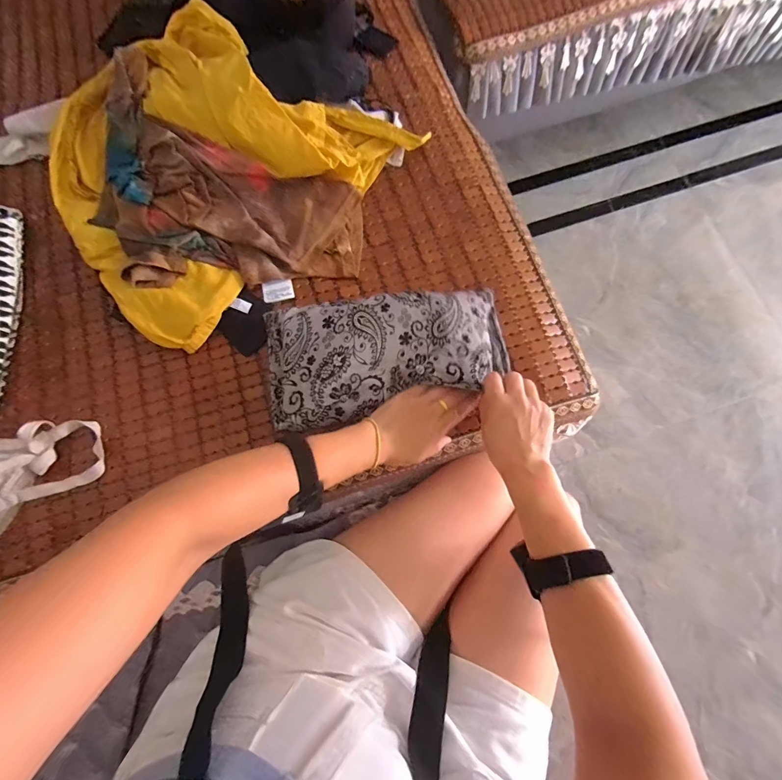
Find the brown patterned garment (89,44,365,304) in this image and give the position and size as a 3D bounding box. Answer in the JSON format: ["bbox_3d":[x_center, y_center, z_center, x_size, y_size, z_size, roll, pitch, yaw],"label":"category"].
[{"bbox_3d":[-0.267,-0.261,0.520,0.444,0.067,0.279,28,79,7],"label":"brown patterned garment"}]

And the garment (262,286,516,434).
[{"bbox_3d":[-0.009,-0.051,0.465,0.311,0.050,0.156,-12,75,1],"label":"garment"}]

